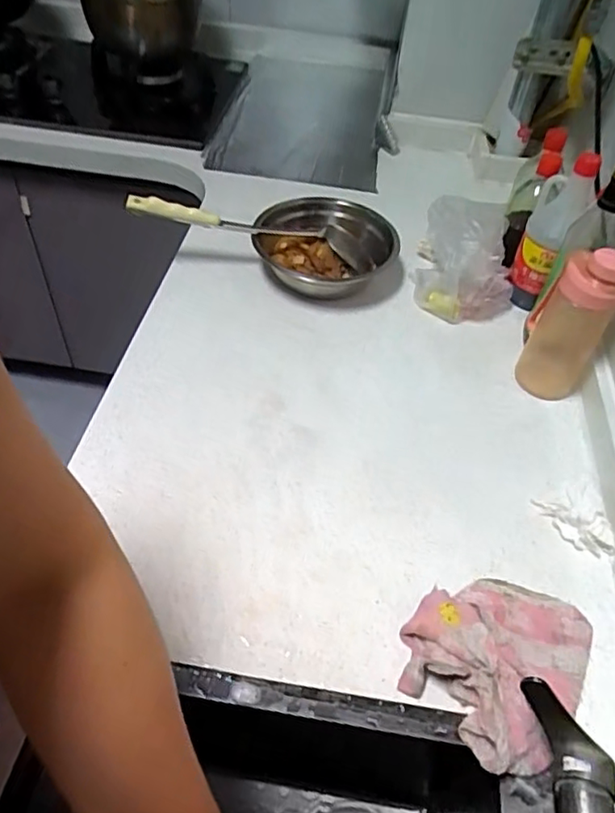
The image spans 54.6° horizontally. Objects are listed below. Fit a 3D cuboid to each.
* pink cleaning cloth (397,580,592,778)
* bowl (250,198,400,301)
[{"bbox_3d":[0.173,0.213,0.529,0.146,0.044,0.166,36,56,24],"label":"pink cleaning cloth"},{"bbox_3d":[0.030,-0.243,0.912,0.213,0.062,0.229,2,50,-3],"label":"bowl"}]

